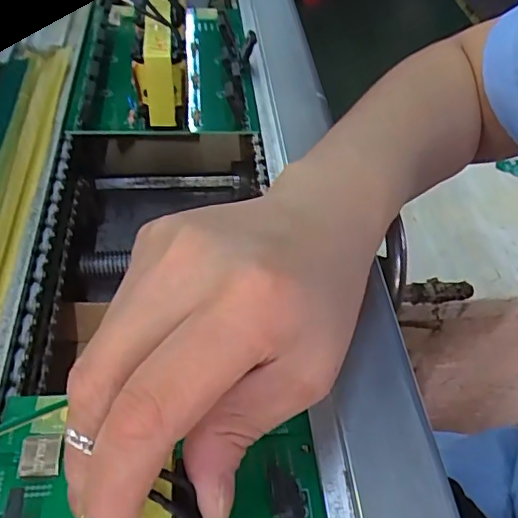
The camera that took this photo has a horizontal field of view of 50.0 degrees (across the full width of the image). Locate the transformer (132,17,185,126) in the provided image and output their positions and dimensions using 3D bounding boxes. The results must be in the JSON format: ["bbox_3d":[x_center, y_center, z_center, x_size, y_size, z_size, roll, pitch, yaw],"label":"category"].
[{"bbox_3d":[-0.062,-0.115,0.347,0.029,0.052,0.039,-4,49,-7],"label":"transformer"}]

